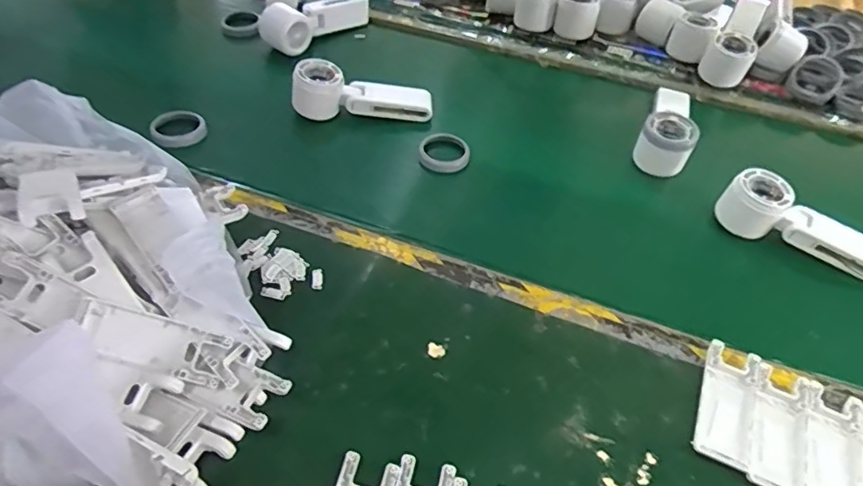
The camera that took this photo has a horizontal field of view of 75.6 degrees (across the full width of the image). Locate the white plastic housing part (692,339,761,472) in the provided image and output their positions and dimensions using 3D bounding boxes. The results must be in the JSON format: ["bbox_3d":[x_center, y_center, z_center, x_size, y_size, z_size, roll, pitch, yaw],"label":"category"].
[{"bbox_3d":[0.233,0.126,0.438,0.038,0.013,0.099,22,50,15],"label":"white plastic housing part"}]

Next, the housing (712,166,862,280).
[{"bbox_3d":[0.381,-0.020,0.563,0.168,0.053,0.050,20,49,13],"label":"housing"}]

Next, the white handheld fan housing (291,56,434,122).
[{"bbox_3d":[-0.081,-0.184,0.674,0.163,0.057,0.048,3,48,-3],"label":"white handheld fan housing"}]

